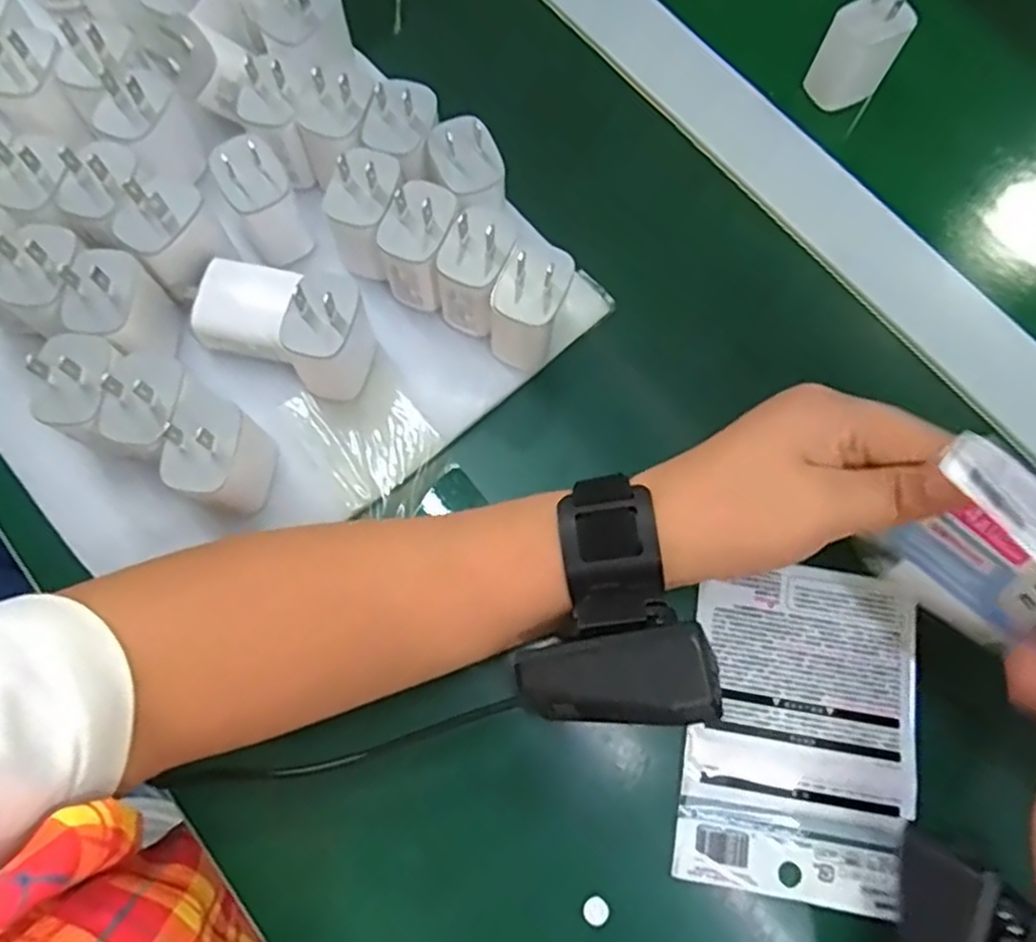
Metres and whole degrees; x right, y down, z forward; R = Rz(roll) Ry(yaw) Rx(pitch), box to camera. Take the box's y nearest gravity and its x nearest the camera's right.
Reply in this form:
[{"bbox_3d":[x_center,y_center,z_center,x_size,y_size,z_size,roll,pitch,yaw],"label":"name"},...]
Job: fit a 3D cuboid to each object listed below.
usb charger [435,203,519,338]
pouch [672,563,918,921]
[{"bbox_3d":[-0.019,-0.093,0.344,0.029,0.052,0.042,23,74,6],"label":"usb charger"},{"bbox_3d":[0.124,0.111,0.320,0.096,0.006,0.136,9,73,2],"label":"pouch"}]

